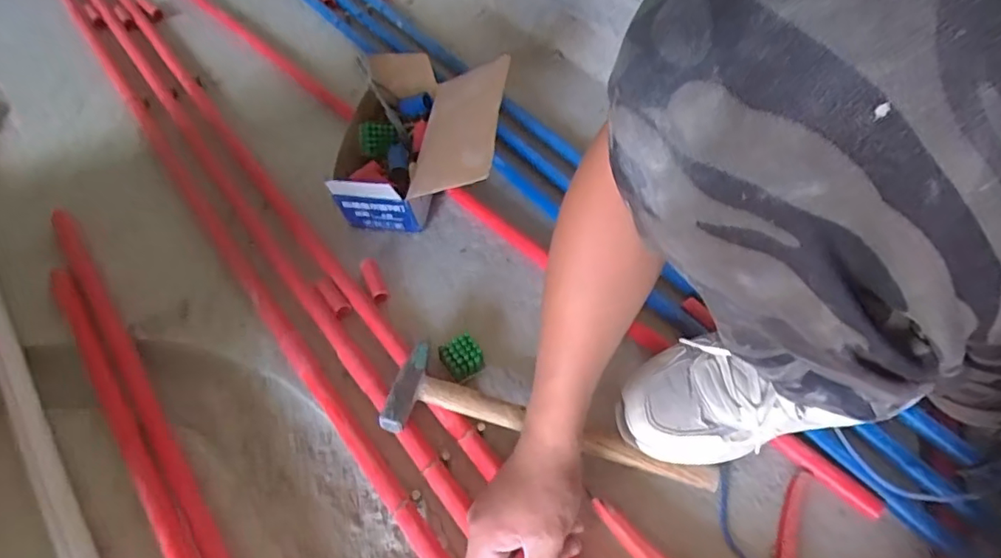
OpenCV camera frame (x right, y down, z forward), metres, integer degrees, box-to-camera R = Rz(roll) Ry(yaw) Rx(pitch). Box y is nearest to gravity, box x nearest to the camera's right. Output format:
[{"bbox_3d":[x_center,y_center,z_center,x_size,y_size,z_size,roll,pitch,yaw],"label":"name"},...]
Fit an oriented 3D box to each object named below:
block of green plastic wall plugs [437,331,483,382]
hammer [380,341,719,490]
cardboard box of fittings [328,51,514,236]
[{"bbox_3d":[-0.040,0.084,0.589,0.039,0.029,0.039,-22,57,-13],"label":"block of green plastic wall plugs"},{"bbox_3d":[0.041,0.151,0.519,0.306,0.041,0.092,19,57,14],"label":"hammer"},{"bbox_3d":[-0.101,-0.166,0.701,0.205,0.146,0.206,3,55,4],"label":"cardboard box of fittings"}]

